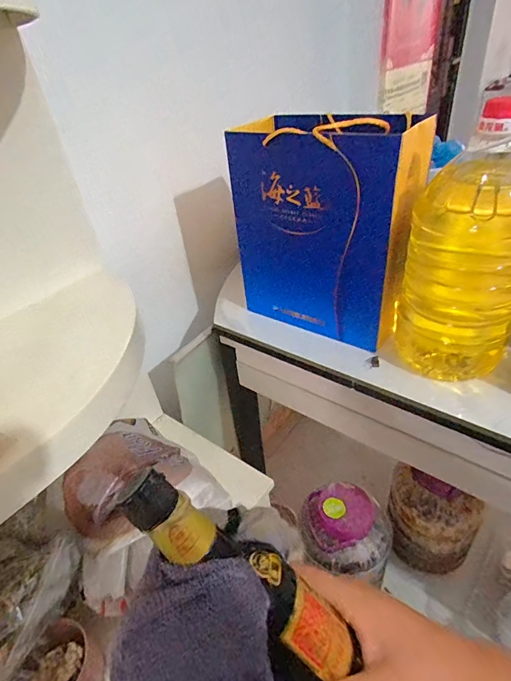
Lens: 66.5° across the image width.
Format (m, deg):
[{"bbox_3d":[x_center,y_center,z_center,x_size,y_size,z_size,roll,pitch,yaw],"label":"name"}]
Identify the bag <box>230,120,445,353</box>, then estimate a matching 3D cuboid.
[{"bbox_3d":[0.108,-0.178,0.638,0.282,0.319,0.111,19,44,30],"label":"bag"}]

